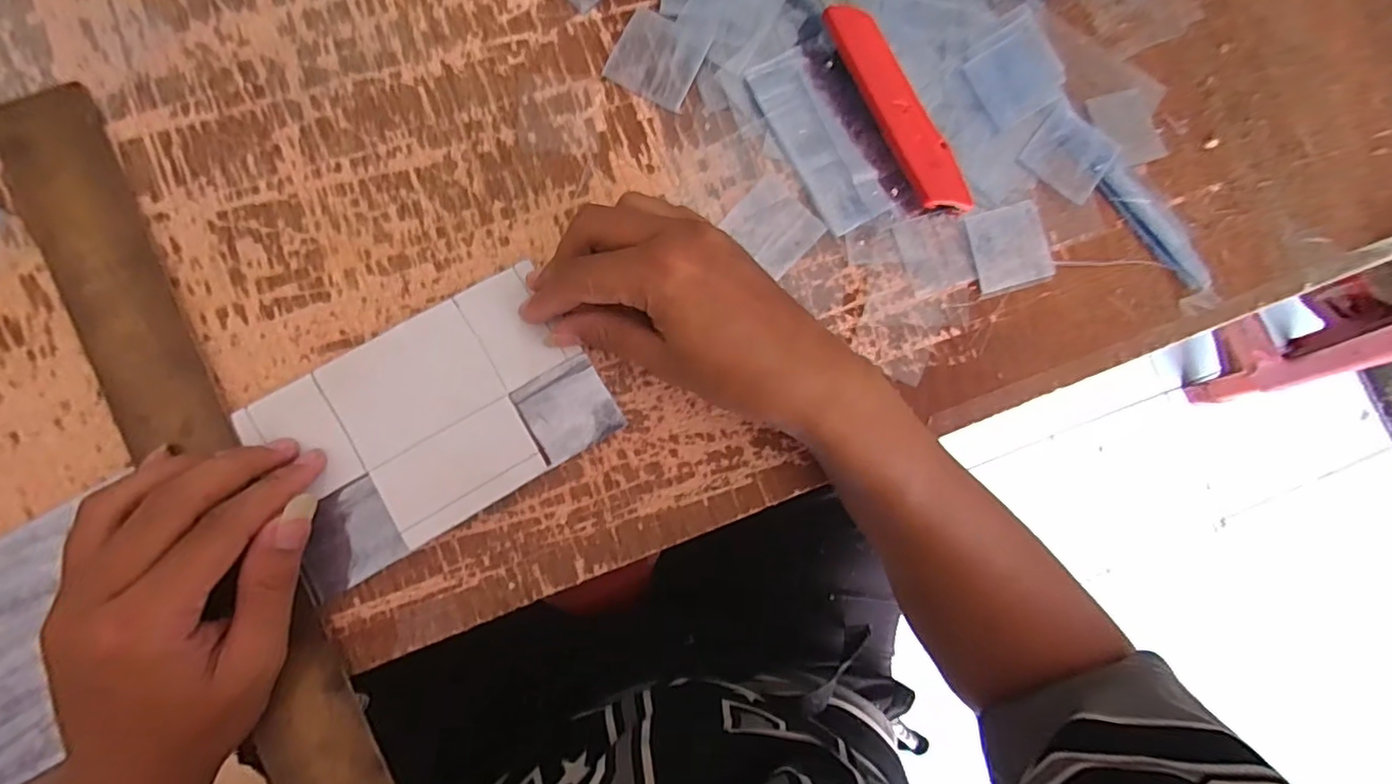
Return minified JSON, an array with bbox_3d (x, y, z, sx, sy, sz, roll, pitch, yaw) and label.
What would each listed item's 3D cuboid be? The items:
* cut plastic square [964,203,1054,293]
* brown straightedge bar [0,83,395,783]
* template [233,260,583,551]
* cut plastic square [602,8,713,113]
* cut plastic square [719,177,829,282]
[{"bbox_3d":[0.187,-0.087,0.354,0.047,0.004,0.048,-14,86,-3],"label":"cut plastic square"},{"bbox_3d":[-0.241,0.051,0.291,0.048,0.006,0.430,-24,89,-10],"label":"brown straightedge bar"},{"bbox_3d":[-0.136,0.014,0.305,0.150,0.006,0.102,-31,89,-9],"label":"template"},{"bbox_3d":[-0.022,-0.191,0.341,0.047,0.004,0.046,26,89,1],"label":"cut plastic square"},{"bbox_3d":[0.045,-0.096,0.340,0.046,0.004,0.043,43,81,-1],"label":"cut plastic square"}]

